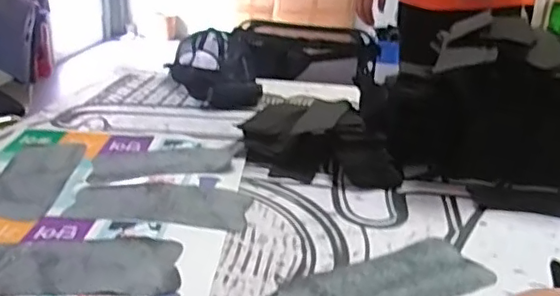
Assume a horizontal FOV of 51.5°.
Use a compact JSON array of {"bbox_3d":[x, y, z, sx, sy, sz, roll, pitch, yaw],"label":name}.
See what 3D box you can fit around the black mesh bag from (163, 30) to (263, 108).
[{"bbox_3d":[-0.133,-0.170,1.199,0.118,0.108,0.233,-11,27,-29],"label":"black mesh bag"}]

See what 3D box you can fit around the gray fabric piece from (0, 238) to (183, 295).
[{"bbox_3d":[-0.221,0.126,0.617,0.226,0.005,0.095,0,25,-7],"label":"gray fabric piece"}]

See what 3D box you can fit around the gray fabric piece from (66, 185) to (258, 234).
[{"bbox_3d":[-0.153,0.073,0.745,0.222,0.010,0.098,4,24,-1],"label":"gray fabric piece"}]

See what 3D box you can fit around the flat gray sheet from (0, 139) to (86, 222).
[{"bbox_3d":[-0.344,0.039,0.811,0.099,0.006,0.235,1,23,-3],"label":"flat gray sheet"}]

